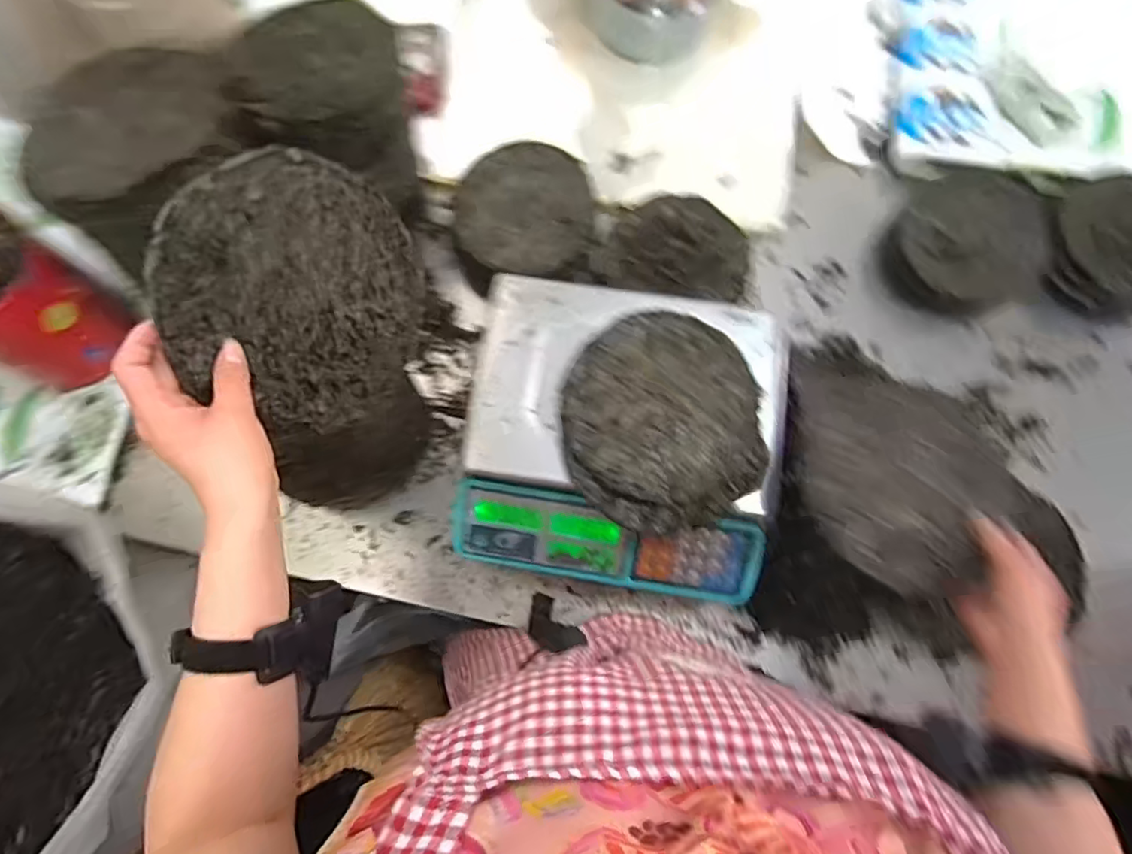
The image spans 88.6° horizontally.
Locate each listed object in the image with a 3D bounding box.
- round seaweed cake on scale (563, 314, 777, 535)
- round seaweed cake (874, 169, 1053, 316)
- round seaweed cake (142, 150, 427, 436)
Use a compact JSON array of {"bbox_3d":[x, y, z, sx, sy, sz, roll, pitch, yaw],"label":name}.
[{"bbox_3d":[0.096,-0.009,0.590,0.194,0.028,0.213,0,73,-1],"label":"round seaweed cake on scale"},{"bbox_3d":[0.567,-0.261,0.810,0.223,0.063,0.195,-37,76,-11],"label":"round seaweed cake"},{"bbox_3d":[-0.190,-0.093,0.429,0.010,0.193,0.188,21,108,37],"label":"round seaweed cake"}]

